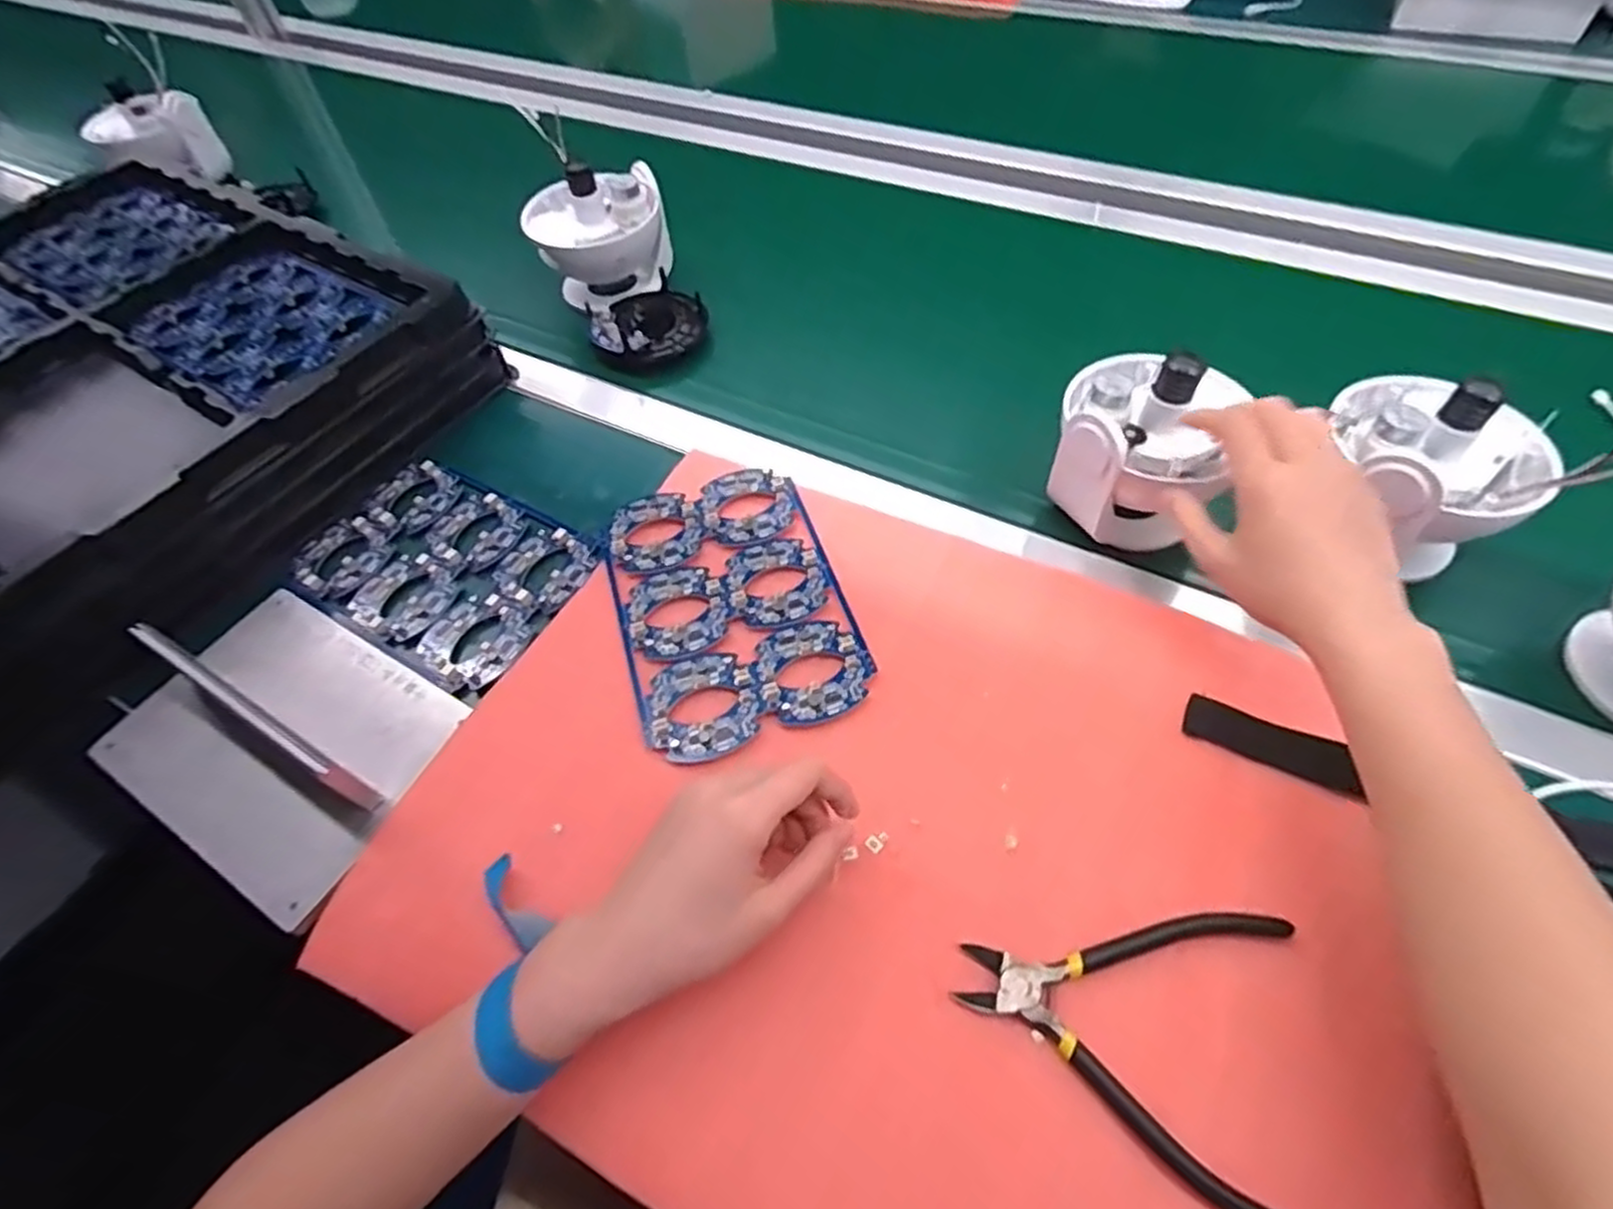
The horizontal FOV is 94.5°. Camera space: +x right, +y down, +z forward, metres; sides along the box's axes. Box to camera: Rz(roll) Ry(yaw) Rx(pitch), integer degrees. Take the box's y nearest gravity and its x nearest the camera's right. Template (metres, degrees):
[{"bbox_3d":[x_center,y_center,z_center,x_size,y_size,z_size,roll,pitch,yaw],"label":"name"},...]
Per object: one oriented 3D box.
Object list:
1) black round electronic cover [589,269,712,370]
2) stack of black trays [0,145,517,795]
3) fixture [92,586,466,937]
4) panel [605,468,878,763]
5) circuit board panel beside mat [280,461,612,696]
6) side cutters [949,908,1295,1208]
[{"bbox_3d":[-0.142,-0.247,0.657,0.101,0.035,0.103,-23,56,-11],"label":"black round electronic cover"},{"bbox_3d":[-0.594,-0.136,0.567,0.491,0.086,0.513,27,61,22],"label":"stack of black trays"},{"bbox_3d":[-0.321,0.063,0.432,0.219,0.054,0.143,25,61,21],"label":"fixture"},{"bbox_3d":[-0.051,-0.004,0.475,0.138,0.009,0.200,-17,55,-7],"label":"panel"},{"bbox_3d":[-0.252,-0.027,0.515,0.196,0.009,0.131,24,61,20],"label":"circuit board panel beside mat"},{"bbox_3d":[0.140,0.185,0.329,0.139,0.011,0.119,9,56,12],"label":"side cutters"}]

